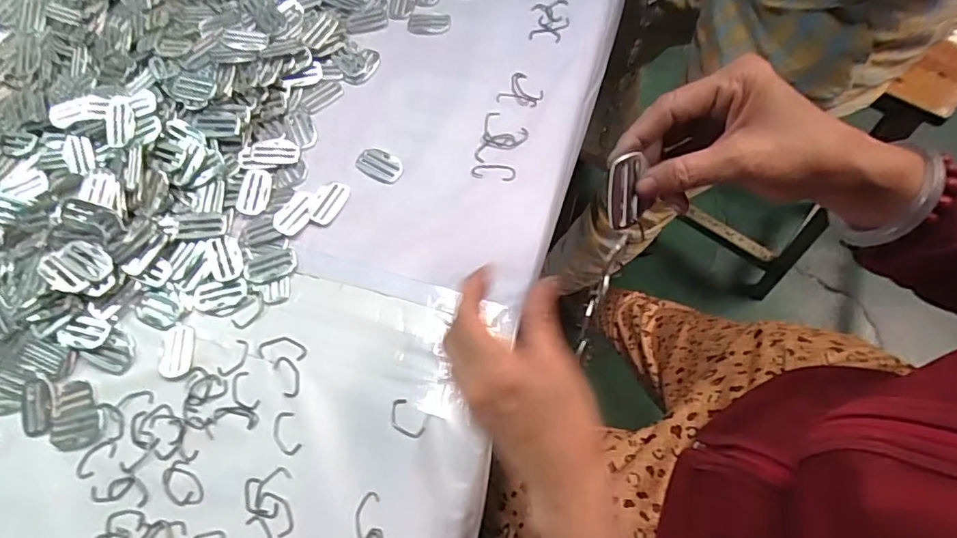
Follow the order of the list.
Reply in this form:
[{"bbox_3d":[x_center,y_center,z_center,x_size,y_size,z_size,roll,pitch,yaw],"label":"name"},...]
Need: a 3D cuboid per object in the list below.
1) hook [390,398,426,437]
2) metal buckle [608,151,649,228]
[{"bbox_3d":[-0.058,0.119,0.422,0.020,0.004,0.033,-36,70,-11],"label":"hook"},{"bbox_3d":[0.086,-0.045,0.310,0.021,0.045,0.007,-7,33,0],"label":"metal buckle"}]

